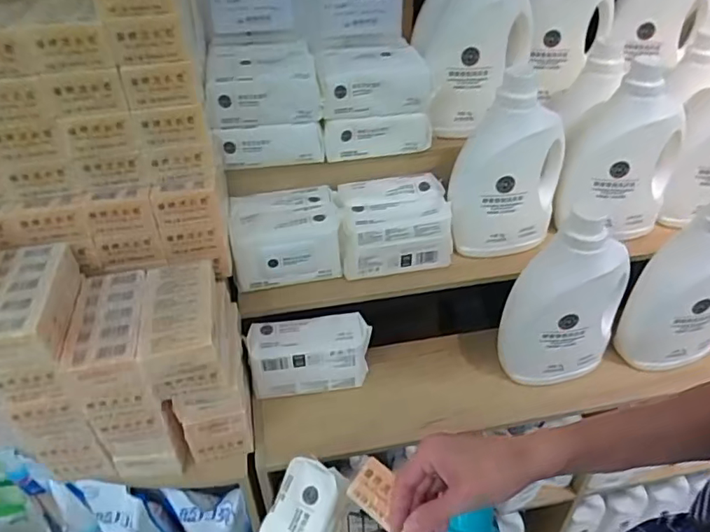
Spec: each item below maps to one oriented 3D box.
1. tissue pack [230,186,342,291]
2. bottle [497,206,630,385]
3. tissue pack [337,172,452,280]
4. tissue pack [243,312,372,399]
[{"bbox_3d":[-0.119,-0.054,0.914,0.177,0.098,0.144,-8,39,-9],"label":"tissue pack"},{"bbox_3d":[0.321,0.060,0.825,0.171,0.280,0.083,-15,40,-17],"label":"bottle"},{"bbox_3d":[0.069,-0.076,0.937,0.186,0.107,0.160,-6,38,-6],"label":"tissue pack"},{"bbox_3d":[-0.073,0.147,0.873,0.193,0.108,0.075,-8,39,-8],"label":"tissue pack"}]

